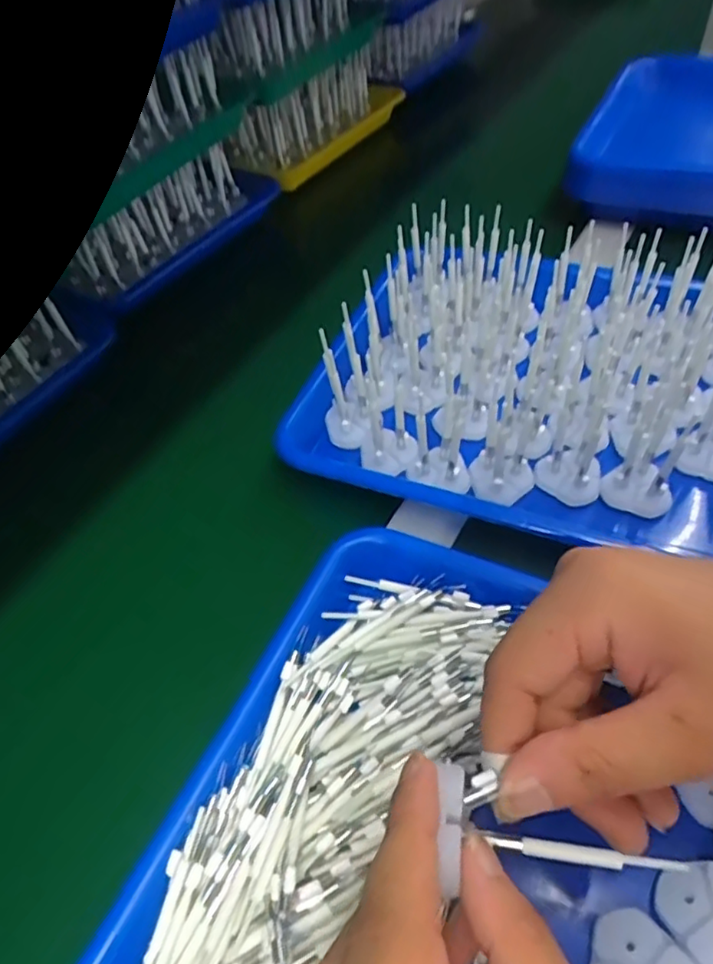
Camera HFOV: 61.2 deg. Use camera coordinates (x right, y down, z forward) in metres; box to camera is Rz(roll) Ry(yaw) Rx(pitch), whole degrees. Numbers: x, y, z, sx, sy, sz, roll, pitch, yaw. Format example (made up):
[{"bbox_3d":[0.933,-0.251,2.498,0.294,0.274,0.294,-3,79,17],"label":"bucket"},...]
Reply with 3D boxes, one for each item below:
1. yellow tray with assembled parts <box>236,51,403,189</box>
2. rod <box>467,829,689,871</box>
[{"bbox_3d":[-0.048,-0.426,0.690,0.098,0.066,0.220,29,60,27],"label":"yellow tray with assembled parts"},{"bbox_3d":[0.068,0.116,0.188,0.063,0.004,0.005,2,53,12],"label":"rod"}]

